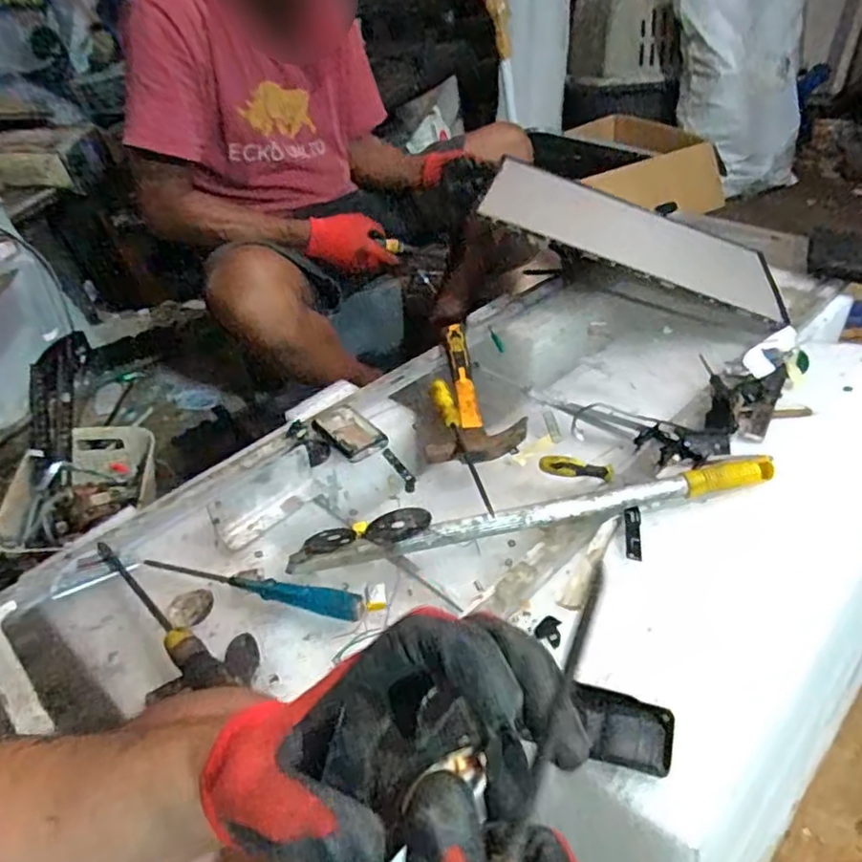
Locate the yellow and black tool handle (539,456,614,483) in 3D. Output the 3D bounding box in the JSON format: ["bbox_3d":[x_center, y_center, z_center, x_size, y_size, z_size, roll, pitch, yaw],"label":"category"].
[{"bbox_3d":[0.170,0.045,0.748,0.083,0.031,0.017,7,39,15],"label":"yellow and black tool handle"}]

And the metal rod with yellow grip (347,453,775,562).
[{"bbox_3d":[0.151,0.090,0.694,0.471,0.038,0.024,-11,38,-7],"label":"metal rod with yellow grip"}]

